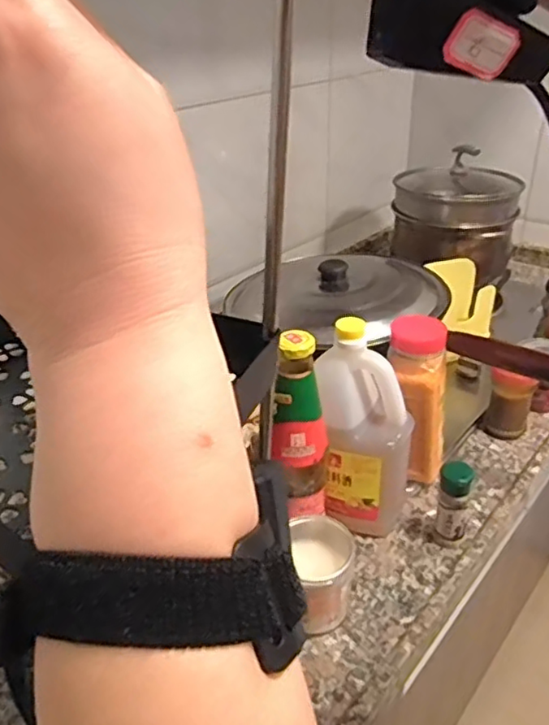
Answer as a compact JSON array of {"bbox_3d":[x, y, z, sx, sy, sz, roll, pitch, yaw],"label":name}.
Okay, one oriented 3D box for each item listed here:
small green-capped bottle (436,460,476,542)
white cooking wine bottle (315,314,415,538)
[{"bbox_3d":[0.196,0.160,0.679,0.035,0.103,0.028,6,31,13],"label":"small green-capped bottle"},{"bbox_3d":[0.095,0.081,0.677,0.109,0.254,0.073,4,31,9],"label":"white cooking wine bottle"}]

